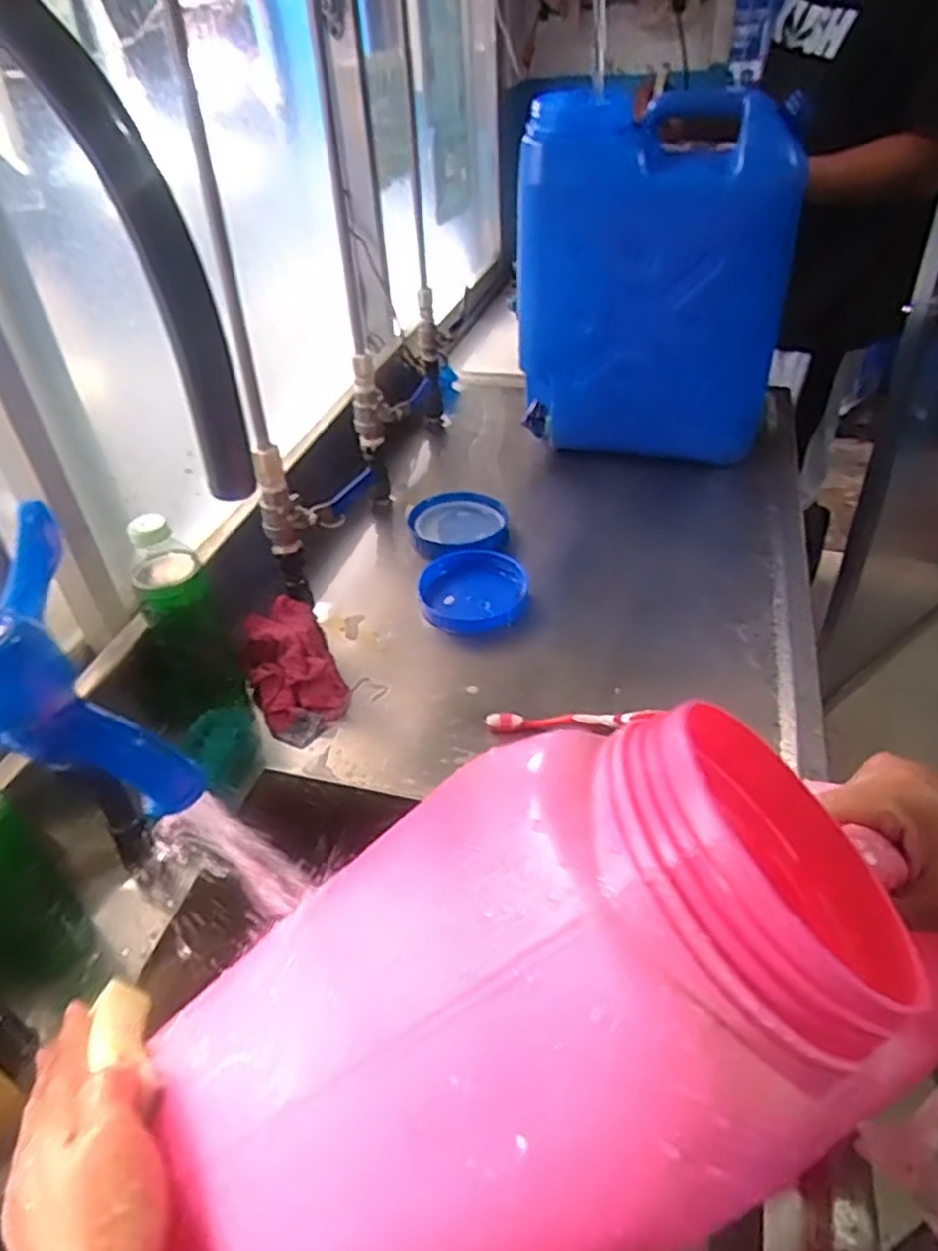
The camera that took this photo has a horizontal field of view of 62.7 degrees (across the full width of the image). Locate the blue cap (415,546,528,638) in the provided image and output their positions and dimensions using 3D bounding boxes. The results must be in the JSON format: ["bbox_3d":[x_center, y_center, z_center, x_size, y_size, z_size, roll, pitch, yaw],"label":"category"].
[{"bbox_3d":[0.005,-0.042,0.876,0.122,0.025,0.132,-3,40,2],"label":"blue cap"}]

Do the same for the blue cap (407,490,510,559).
[{"bbox_3d":[-0.013,-0.133,0.982,0.123,0.021,0.141,-4,40,1],"label":"blue cap"}]

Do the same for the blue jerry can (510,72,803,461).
[{"bbox_3d":[0.244,-0.438,1.032,0.327,0.435,0.162,12,42,19],"label":"blue jerry can"}]

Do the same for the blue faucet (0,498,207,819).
[{"bbox_3d":[-0.136,0.022,0.249,0.059,0.086,0.062,-28,45,-26],"label":"blue faucet"}]

